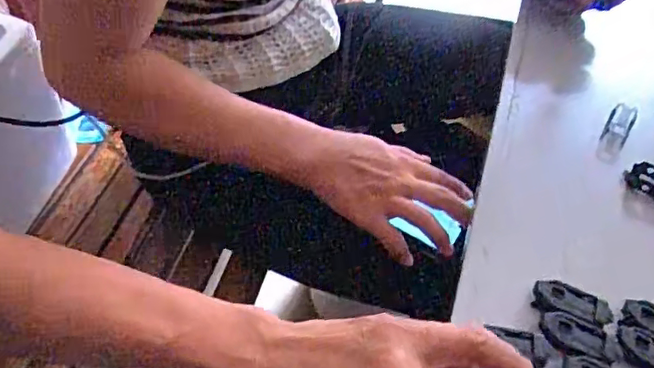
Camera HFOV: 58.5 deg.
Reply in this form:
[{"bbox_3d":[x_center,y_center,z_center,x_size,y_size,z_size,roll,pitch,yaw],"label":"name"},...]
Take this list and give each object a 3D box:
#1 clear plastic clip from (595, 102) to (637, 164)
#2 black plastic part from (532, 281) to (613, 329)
[{"bbox_3d":[0.244,-0.043,0.493,0.020,0.010,0.068,30,55,18],"label":"clear plastic clip"},{"bbox_3d":[0.161,0.078,0.383,0.049,0.008,0.023,16,52,8],"label":"black plastic part"}]

